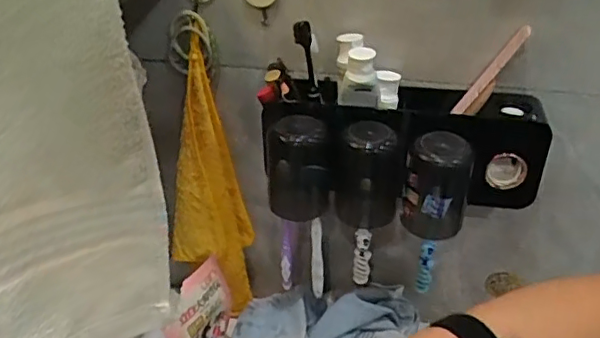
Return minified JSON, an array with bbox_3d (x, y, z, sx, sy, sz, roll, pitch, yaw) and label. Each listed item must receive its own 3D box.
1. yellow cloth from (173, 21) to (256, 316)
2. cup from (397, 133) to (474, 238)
[{"bbox_3d":[-0.115,0.023,0.764,0.093,0.352,0.055,18,35,28],"label":"yellow cloth"},{"bbox_3d":[0.138,0.020,0.605,0.066,0.107,0.057,9,32,15],"label":"cup"}]

